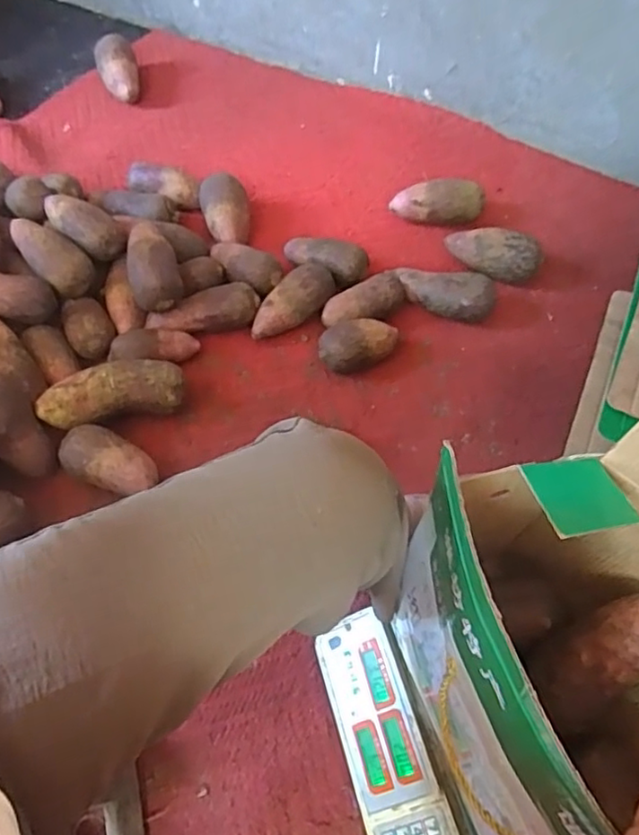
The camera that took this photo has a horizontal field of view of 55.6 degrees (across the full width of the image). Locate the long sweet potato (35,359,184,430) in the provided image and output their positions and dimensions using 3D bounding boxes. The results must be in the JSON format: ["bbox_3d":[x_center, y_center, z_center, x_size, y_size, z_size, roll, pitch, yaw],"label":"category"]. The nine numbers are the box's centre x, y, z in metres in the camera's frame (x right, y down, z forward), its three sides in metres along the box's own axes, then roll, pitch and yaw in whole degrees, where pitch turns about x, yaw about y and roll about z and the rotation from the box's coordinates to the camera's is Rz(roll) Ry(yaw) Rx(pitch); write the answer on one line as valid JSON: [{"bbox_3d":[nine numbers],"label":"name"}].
[{"bbox_3d":[-0.287,-0.037,0.843,0.191,0.056,0.073,-19,60,-15],"label":"long sweet potato"}]

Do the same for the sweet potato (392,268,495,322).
[{"bbox_3d":[0.202,-0.206,1.009,0.169,0.066,0.063,15,57,7],"label":"sweet potato"}]

